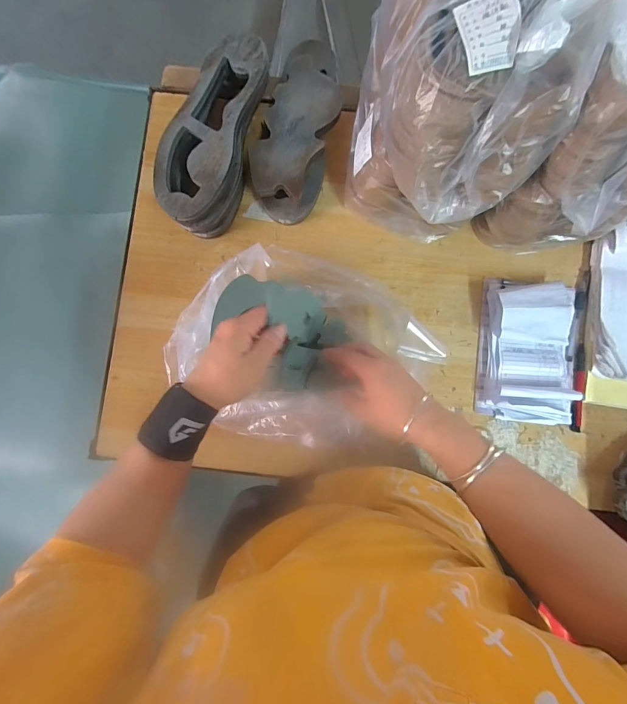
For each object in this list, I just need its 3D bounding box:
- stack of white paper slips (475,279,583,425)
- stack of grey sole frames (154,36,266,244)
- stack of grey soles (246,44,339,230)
[{"bbox_3d":[0.331,-0.004,0.507,0.144,0.042,0.215,5,85,0],"label":"stack of white paper slips"},{"bbox_3d":[-0.151,-0.322,0.514,0.114,0.067,0.286,17,85,1],"label":"stack of grey sole frames"},{"bbox_3d":[-0.027,-0.346,0.530,0.120,0.046,0.281,16,85,1],"label":"stack of grey soles"}]

